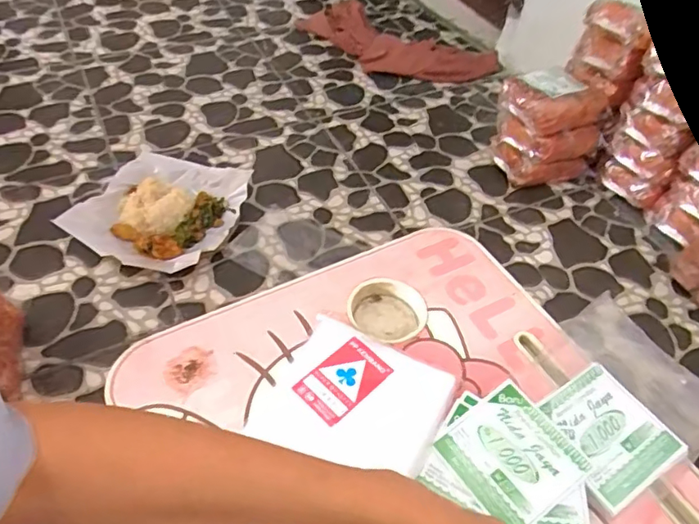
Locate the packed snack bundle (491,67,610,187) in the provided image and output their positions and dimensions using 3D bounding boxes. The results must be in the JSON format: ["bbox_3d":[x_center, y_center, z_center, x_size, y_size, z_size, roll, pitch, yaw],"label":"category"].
[{"bbox_3d":[0.374,-0.251,1.005,0.165,0.179,0.134,-16,53,-17],"label":"packed snack bundle"}]

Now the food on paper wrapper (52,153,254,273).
[{"bbox_3d":[-0.314,-0.099,0.897,0.230,0.045,0.243,17,50,10],"label":"food on paper wrapper"}]

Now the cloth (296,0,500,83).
[{"bbox_3d":[0.103,-0.537,1.303,0.475,0.055,0.234,34,56,23],"label":"cloth"}]

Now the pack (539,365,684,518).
[{"bbox_3d":[0.208,0.141,0.436,0.087,0.017,0.094,-24,55,-22],"label":"pack"}]

